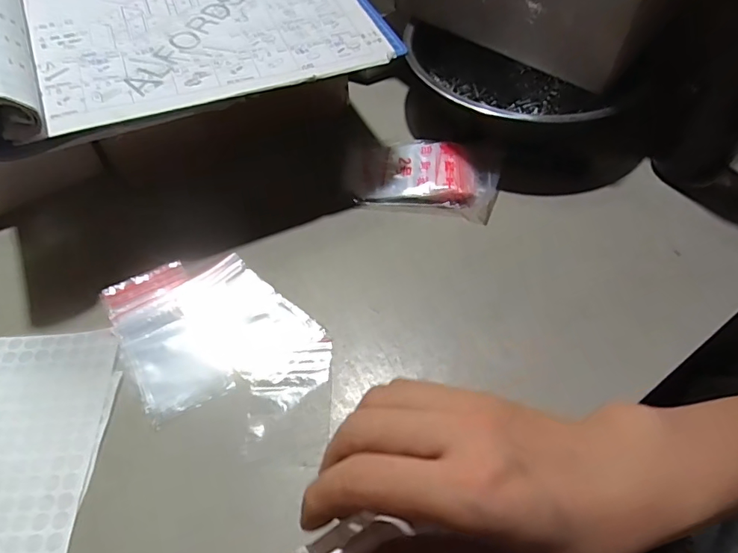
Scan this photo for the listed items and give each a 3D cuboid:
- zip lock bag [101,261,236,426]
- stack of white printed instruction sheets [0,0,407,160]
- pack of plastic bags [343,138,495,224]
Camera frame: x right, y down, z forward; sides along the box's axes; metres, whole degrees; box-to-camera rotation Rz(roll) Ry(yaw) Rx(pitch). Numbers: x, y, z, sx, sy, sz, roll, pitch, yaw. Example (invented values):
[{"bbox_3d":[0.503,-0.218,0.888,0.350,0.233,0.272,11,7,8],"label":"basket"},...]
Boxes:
[{"bbox_3d":[-0.155,0.046,0.366,0.062,0.020,0.120,-26,57,-18],"label":"zip lock bag"},{"bbox_3d":[-0.152,-0.220,0.386,0.312,0.063,0.207,-22,55,-15],"label":"stack of white printed instruction sheets"},{"bbox_3d":[0.050,-0.099,0.456,0.140,0.021,0.080,8,53,7],"label":"pack of plastic bags"}]

